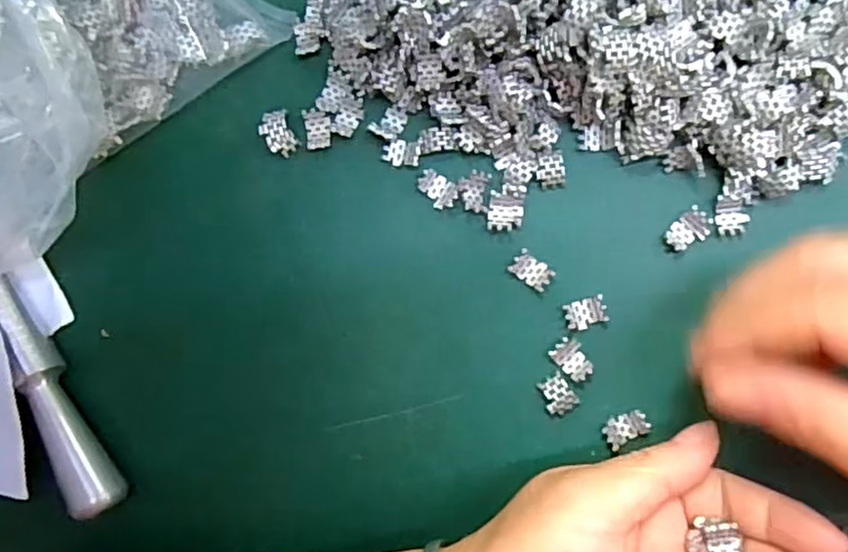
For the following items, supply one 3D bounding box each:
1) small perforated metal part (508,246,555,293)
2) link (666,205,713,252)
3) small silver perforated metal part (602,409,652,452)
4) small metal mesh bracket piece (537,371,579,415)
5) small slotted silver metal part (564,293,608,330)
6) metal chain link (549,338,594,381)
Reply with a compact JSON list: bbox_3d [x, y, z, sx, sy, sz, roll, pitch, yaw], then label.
[{"bbox_3d":[0.043,-0.002,0.264,0.017,0.004,0.011,36,93,5],"label":"small perforated metal part"},{"bbox_3d":[0.104,-0.018,0.257,0.019,0.007,0.012,-44,86,4],"label":"link"},{"bbox_3d":[0.079,0.059,0.256,0.017,0.007,0.010,-32,87,4],"label":"small silver perforated metal part"},{"bbox_3d":[0.053,0.047,0.261,0.012,0.004,0.015,-34,86,4],"label":"small metal mesh bracket piece"},{"bbox_3d":[0.065,0.015,0.261,0.016,0.004,0.011,-15,88,5],"label":"small slotted silver metal part"},{"bbox_3d":[0.059,0.034,0.260,0.011,0.005,0.017,-40,86,4],"label":"metal chain link"}]

